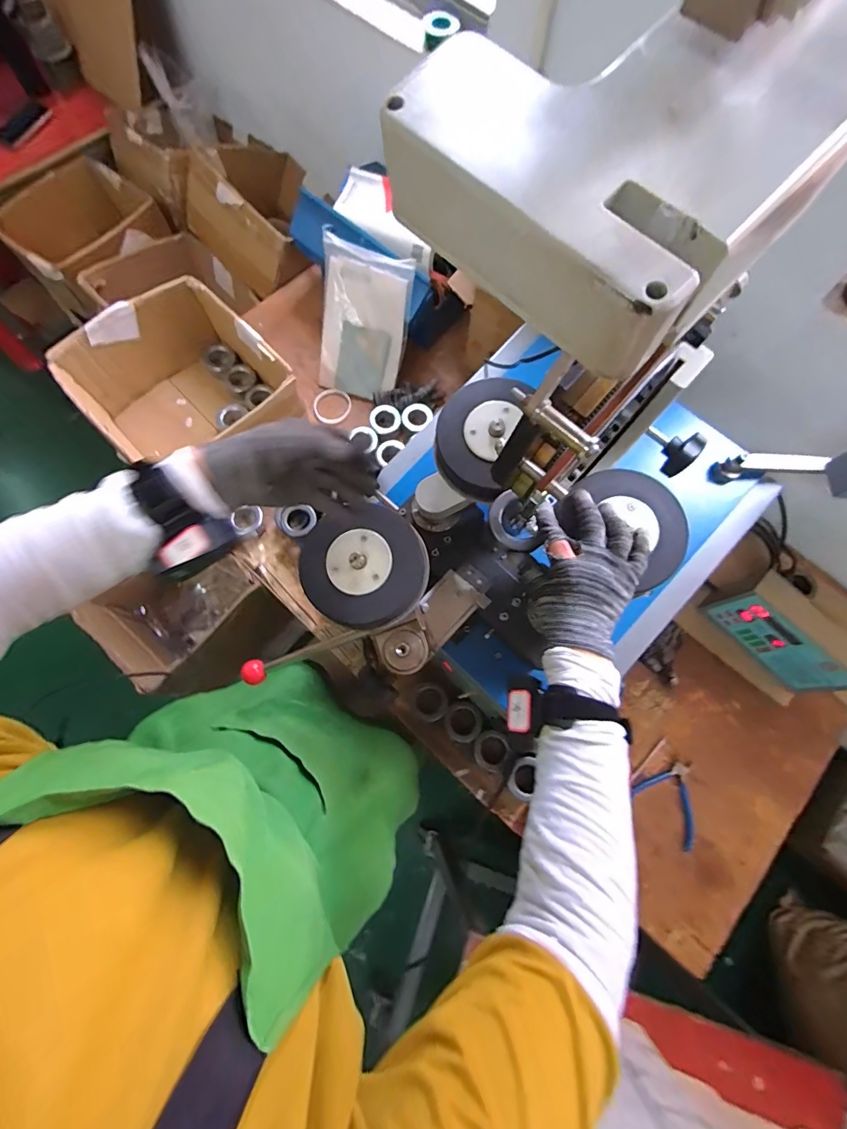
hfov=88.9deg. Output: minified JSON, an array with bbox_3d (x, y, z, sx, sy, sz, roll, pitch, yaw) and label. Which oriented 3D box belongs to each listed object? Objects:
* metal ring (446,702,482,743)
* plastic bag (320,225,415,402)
[{"bbox_3d":[0.073,0.287,0.785,0.064,0.012,0.067,-4,74,15],"label":"metal ring"},{"bbox_3d":[-0.135,-0.507,0.922,0.191,0.275,0.030,19,34,4],"label":"plastic bag"}]

